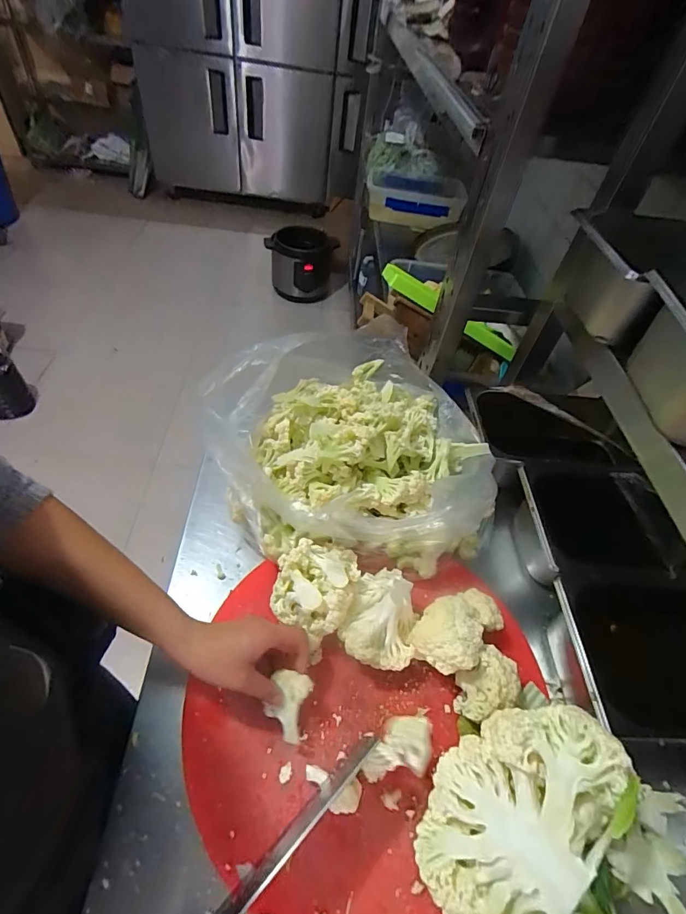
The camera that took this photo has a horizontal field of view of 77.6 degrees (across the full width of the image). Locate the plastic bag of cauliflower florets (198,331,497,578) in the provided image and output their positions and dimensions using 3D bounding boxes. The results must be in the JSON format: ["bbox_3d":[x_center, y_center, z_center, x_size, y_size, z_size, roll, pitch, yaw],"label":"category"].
[{"bbox_3d":[0.010,-0.018,0.605,0.340,0.200,0.385,-22,57,-24],"label":"plastic bag of cauliflower florets"}]

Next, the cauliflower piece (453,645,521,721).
[{"bbox_3d":[0.159,0.258,0.481,0.078,0.060,0.055,-29,60,-28],"label":"cauliflower piece"}]

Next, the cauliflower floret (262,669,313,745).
[{"bbox_3d":[-0.056,0.257,0.445,0.042,0.026,0.061,10,78,12],"label":"cauliflower floret"}]

